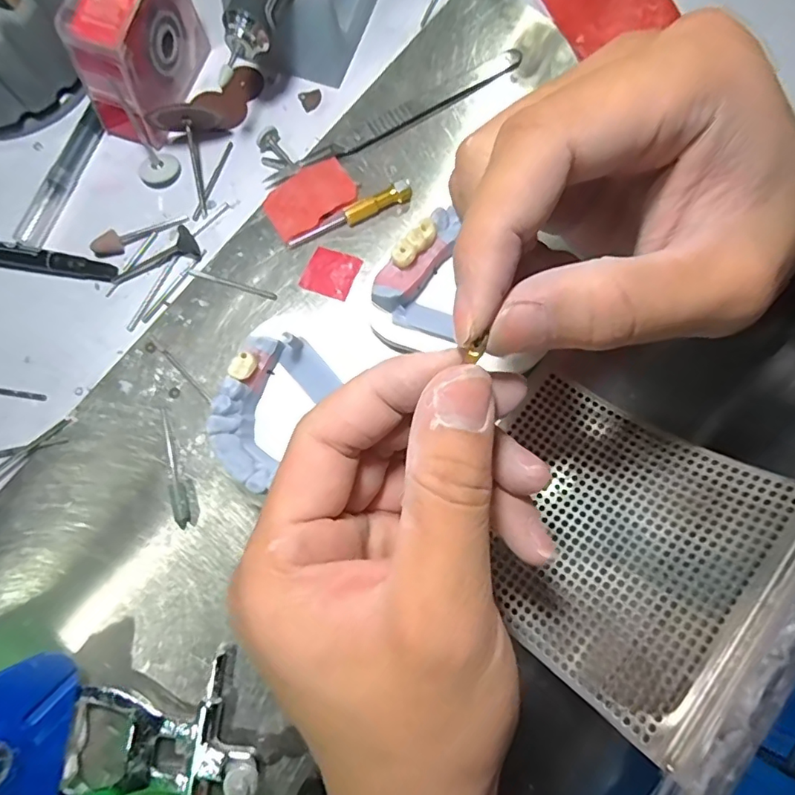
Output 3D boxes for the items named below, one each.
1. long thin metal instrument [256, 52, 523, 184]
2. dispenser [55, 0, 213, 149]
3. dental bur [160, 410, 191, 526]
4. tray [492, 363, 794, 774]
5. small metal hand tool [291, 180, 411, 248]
[{"bbox_3d":[-0.001,-0.137,0.256,0.140,0.006,0.011,-30,81,-5],"label":"long thin metal instrument"},{"bbox_3d":[-0.118,-0.159,0.239,0.029,0.052,0.063,20,81,4],"label":"dispenser"},{"bbox_3d":[-0.097,0.030,0.226,0.006,0.006,0.052,-16,80,-2],"label":"dental bur"},{"bbox_3d":[0.074,0.049,0.195,0.106,0.013,0.097,30,80,44],"label":"tray"},{"bbox_3d":[-0.022,-0.085,0.245,0.061,0.008,0.008,-26,81,-4],"label":"small metal hand tool"}]

